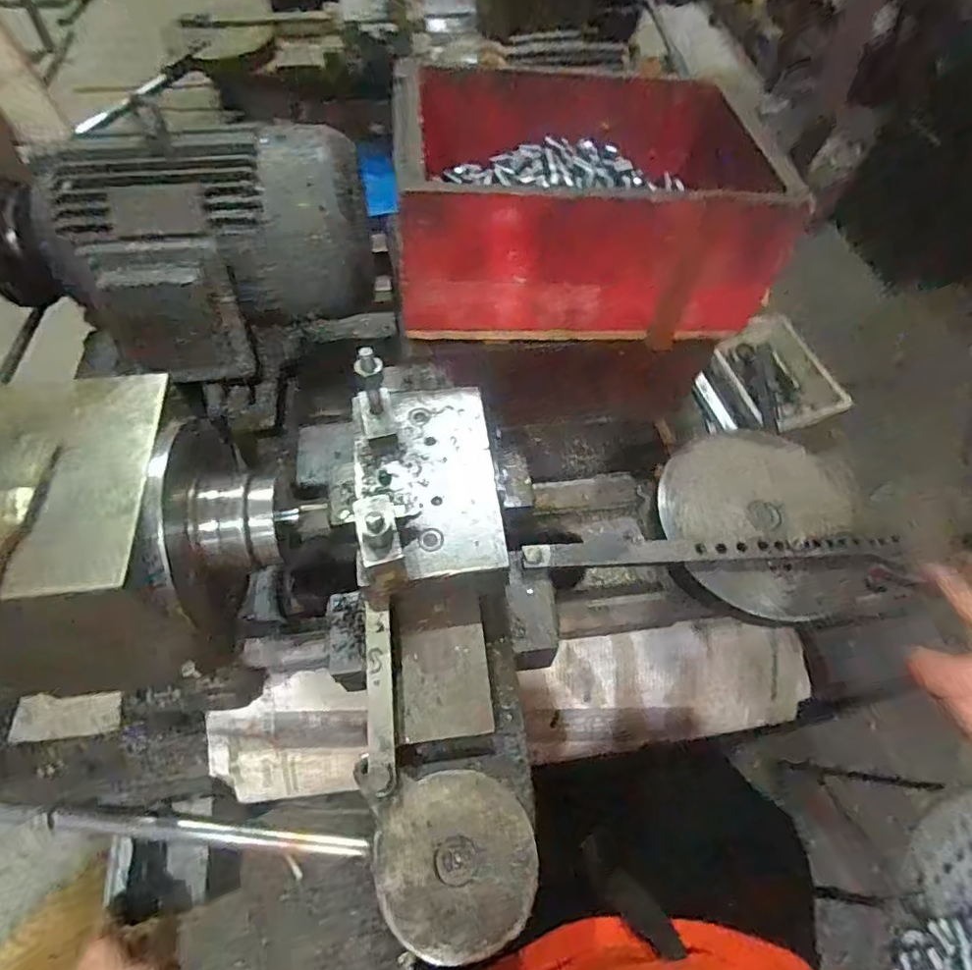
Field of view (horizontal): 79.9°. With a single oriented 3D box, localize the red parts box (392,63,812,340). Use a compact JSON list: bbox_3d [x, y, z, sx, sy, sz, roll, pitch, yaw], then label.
[{"bbox_3d":[0.095,-0.291,0.588,0.348,0.142,0.265,-3,58,-4],"label":"red parts box"}]

